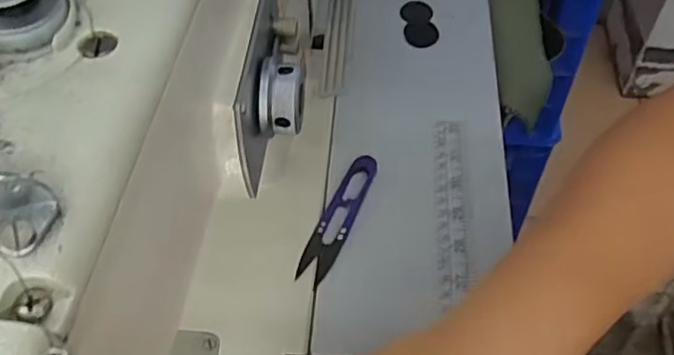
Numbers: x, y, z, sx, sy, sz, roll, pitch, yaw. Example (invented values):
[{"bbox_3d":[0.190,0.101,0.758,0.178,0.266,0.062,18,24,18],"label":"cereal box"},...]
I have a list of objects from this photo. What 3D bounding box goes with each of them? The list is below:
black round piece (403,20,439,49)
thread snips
[{"bbox_3d":[0.071,-0.121,0.536,0.029,0.008,0.026,4,53,4],"label":"black round piece"},{"bbox_3d":[0.002,0.024,0.427,0.021,0.009,0.098,18,56,14],"label":"thread snips"}]

